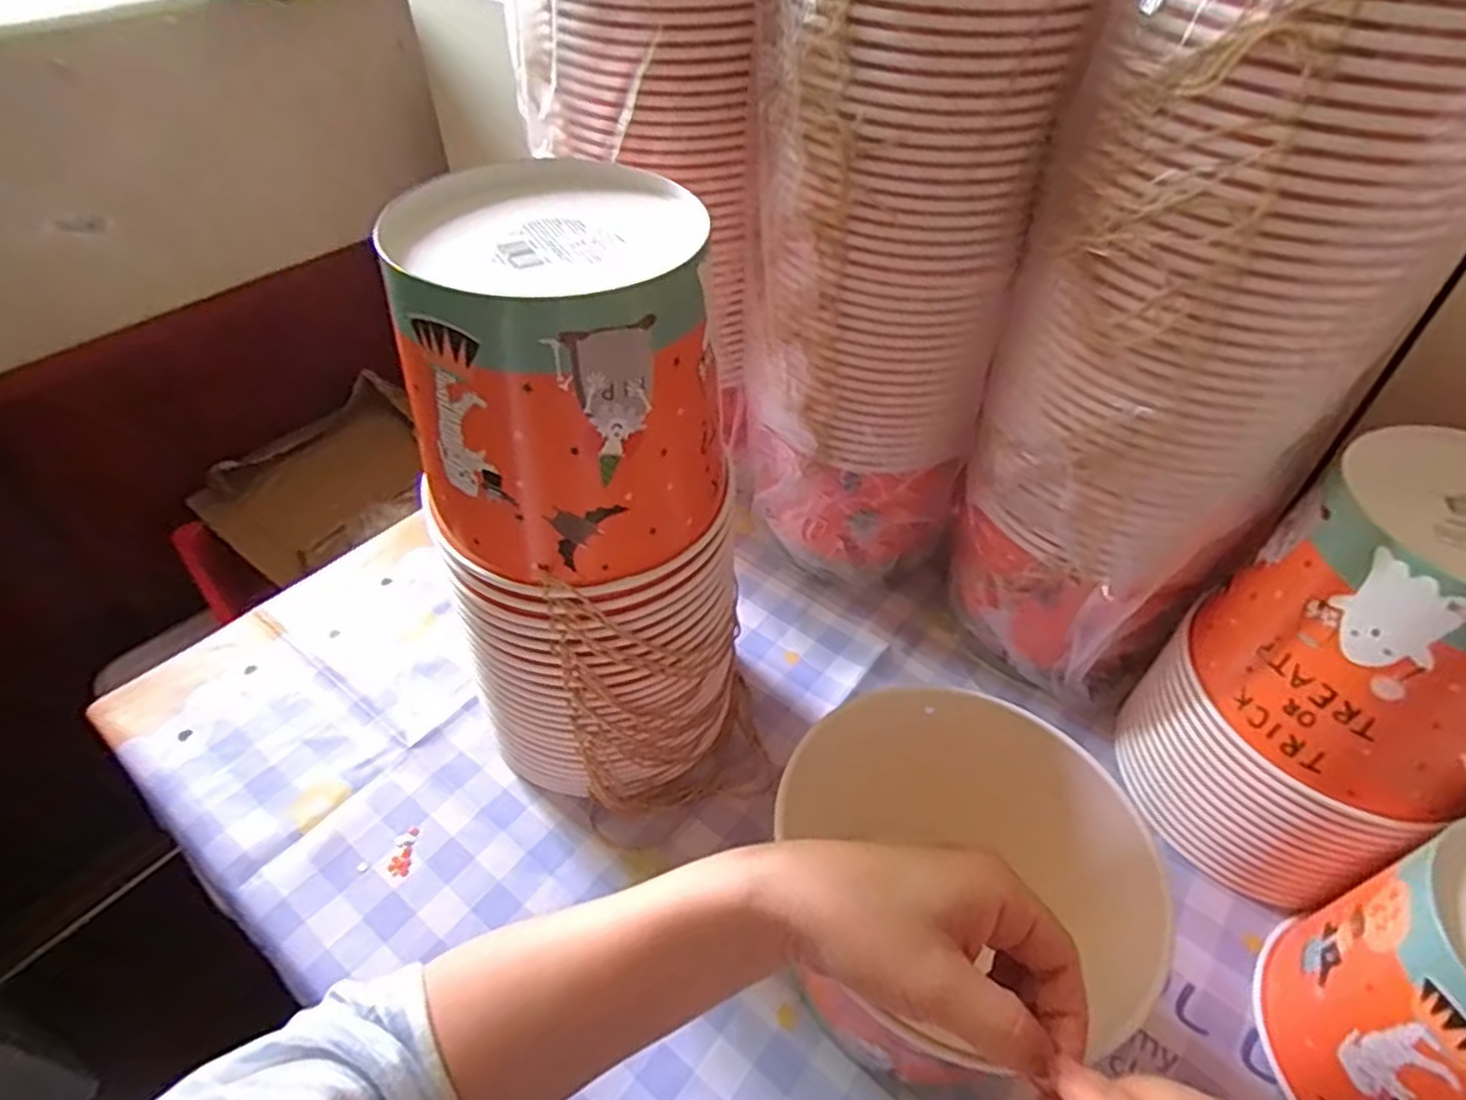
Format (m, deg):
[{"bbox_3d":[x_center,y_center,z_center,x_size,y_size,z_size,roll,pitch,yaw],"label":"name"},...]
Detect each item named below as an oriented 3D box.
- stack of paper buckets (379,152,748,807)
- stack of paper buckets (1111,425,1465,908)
[{"bbox_3d":[-0.079,-0.010,0.411,0.138,0.308,0.140,-16,48,-15],"label":"stack of paper buckets"},{"bbox_3d":[0.329,0.067,0.417,0.146,0.228,0.145,-28,52,-25],"label":"stack of paper buckets"}]

